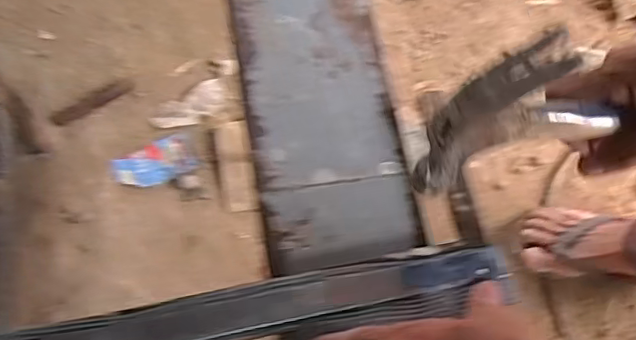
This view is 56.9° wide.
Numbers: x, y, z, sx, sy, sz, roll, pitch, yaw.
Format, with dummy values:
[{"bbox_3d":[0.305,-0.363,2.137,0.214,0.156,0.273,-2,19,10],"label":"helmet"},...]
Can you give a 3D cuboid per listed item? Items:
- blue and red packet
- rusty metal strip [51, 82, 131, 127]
[{"bbox_3d":[-0.277,-0.011,0.998,0.134,0.010,0.072,-26,69,-8],"label":"blue and red packet"},{"bbox_3d":[-0.403,-0.121,1.042,0.144,0.007,0.031,-34,70,-11],"label":"rusty metal strip"}]

